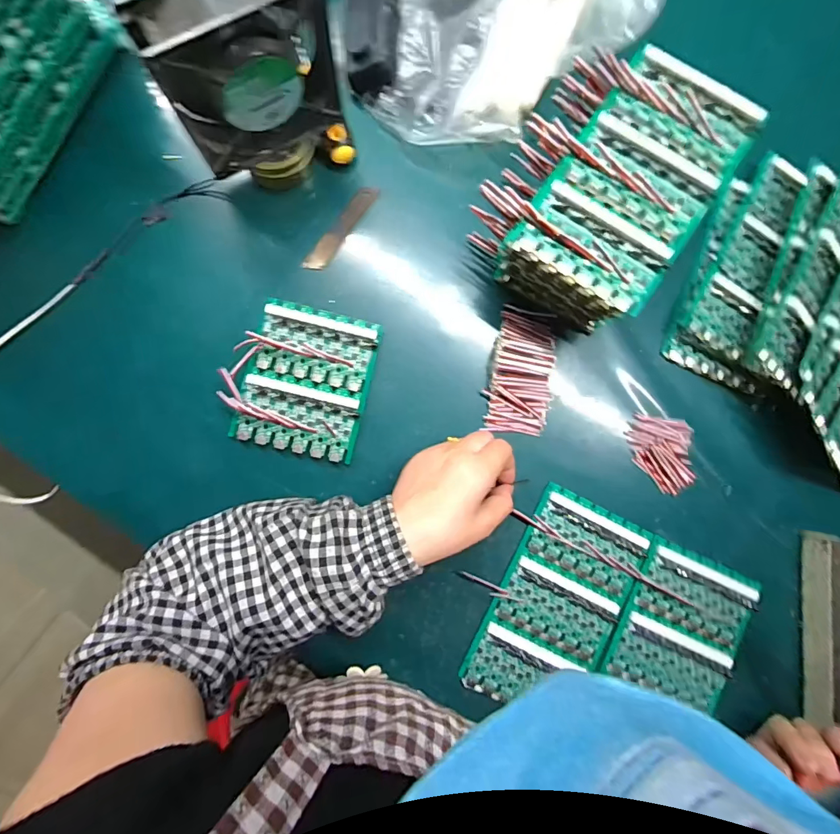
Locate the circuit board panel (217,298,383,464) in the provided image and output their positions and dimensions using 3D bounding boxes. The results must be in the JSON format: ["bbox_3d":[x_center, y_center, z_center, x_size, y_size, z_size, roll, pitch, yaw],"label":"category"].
[{"bbox_3d":[-0.101,-0.033,0.385,0.112,0.016,0.126,14,87,-2],"label":"circuit board panel"}]

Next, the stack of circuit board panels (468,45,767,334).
[{"bbox_3d":[0.139,-0.182,0.362,0.146,0.090,0.180,34,87,-2],"label":"stack of circuit board panels"}]

